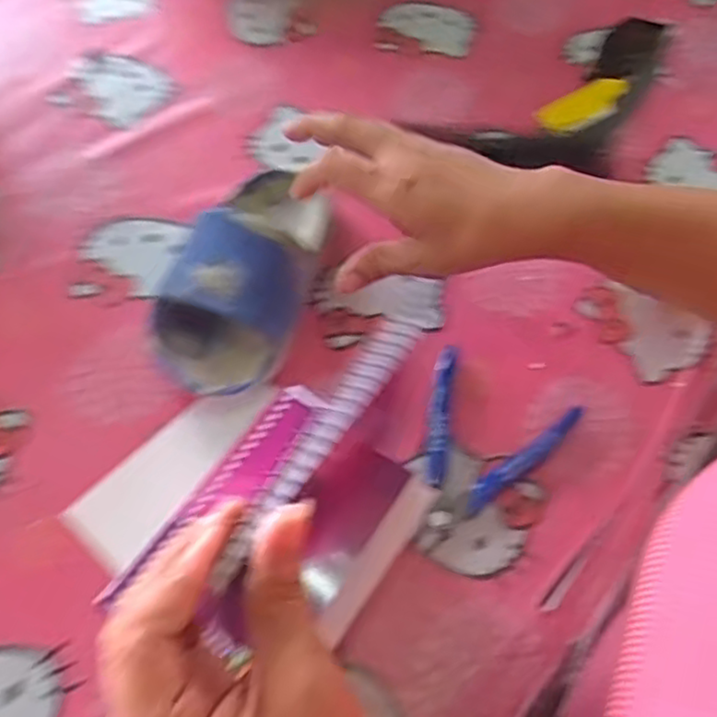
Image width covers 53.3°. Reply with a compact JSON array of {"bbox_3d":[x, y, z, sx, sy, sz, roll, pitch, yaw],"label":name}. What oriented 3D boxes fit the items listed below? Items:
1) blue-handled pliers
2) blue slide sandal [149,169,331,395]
[{"bbox_3d":[0.061,0.052,0.408,0.086,0.016,0.115,32,63,15],"label":"blue-handled pliers"},{"bbox_3d":[-0.064,-0.059,0.436,0.081,0.062,0.173,15,60,6],"label":"blue slide sandal"}]

